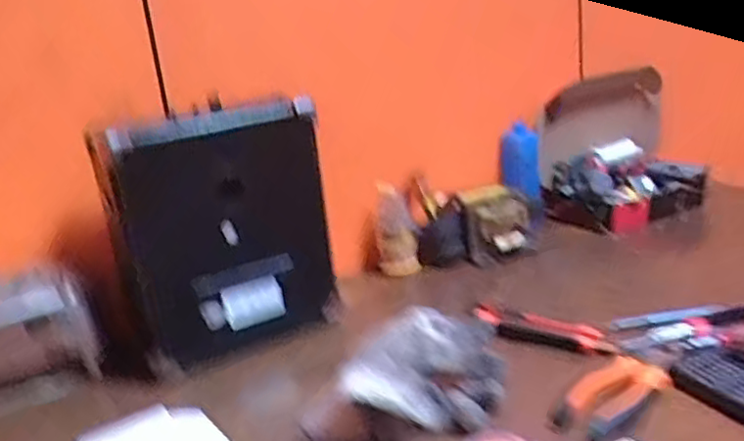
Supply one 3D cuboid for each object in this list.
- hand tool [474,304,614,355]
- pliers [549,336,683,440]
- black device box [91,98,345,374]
[{"bbox_3d":[0.166,0.108,0.664,0.138,0.019,0.033,8,22,31],"label":"hand tool"},{"bbox_3d":[0.214,0.138,0.564,0.159,0.028,0.064,-20,21,-37],"label":"pliers"},{"bbox_3d":[-0.151,0.008,0.699,0.217,0.238,0.078,-14,18,-23],"label":"black device box"}]

